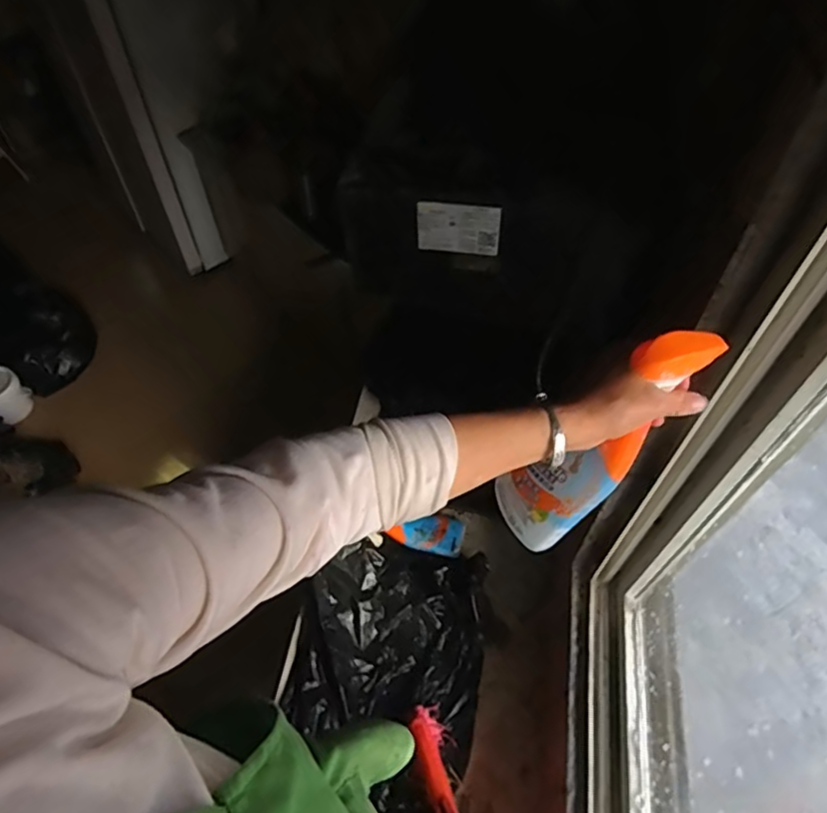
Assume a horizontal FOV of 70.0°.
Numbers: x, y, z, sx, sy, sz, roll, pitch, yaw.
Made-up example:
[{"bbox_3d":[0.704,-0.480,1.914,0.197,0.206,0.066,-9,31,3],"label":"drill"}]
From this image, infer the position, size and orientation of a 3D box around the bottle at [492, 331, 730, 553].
[{"bbox_3d":[0.164,0.035,0.528,0.071,0.262,0.073,-2,49,-34],"label":"bottle"}]

